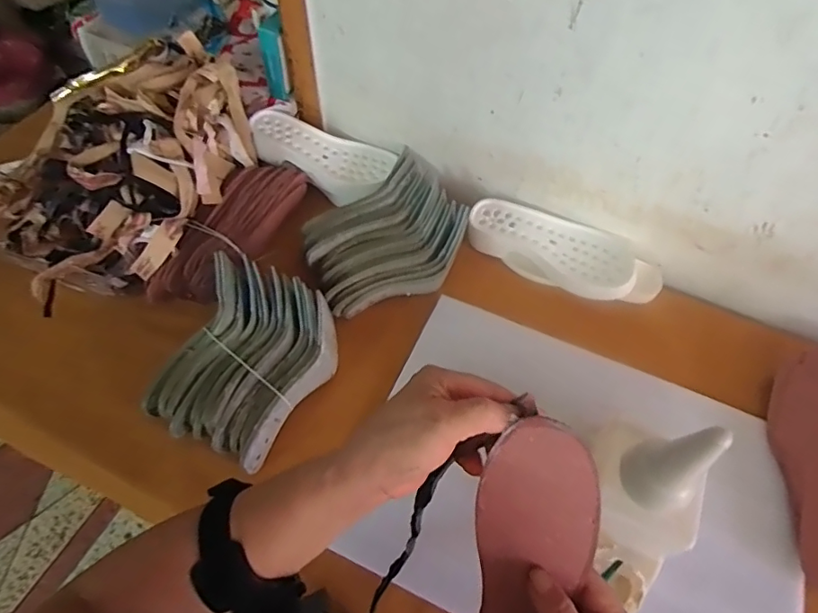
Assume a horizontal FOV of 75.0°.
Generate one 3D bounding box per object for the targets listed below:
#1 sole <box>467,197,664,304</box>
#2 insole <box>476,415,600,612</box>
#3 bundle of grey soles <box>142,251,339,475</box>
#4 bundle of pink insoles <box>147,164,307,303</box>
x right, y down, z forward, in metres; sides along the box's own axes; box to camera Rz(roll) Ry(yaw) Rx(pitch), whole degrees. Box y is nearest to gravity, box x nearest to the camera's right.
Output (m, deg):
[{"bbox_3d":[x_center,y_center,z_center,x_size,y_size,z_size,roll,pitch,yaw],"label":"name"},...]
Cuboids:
[{"bbox_3d":[0.233,-0.081,0.819,0.297,0.060,0.105,26,61,15],"label":"sole"},{"bbox_3d":[0.073,0.182,0.341,0.069,0.004,0.226,9,101,14],"label":"insole"},{"bbox_3d":[-0.208,0.065,0.694,0.183,0.086,0.237,23,60,13],"label":"bundle of grey soles"},{"bbox_3d":[-0.264,-0.115,0.812,0.109,0.075,0.283,20,59,11],"label":"bundle of pink insoles"}]

